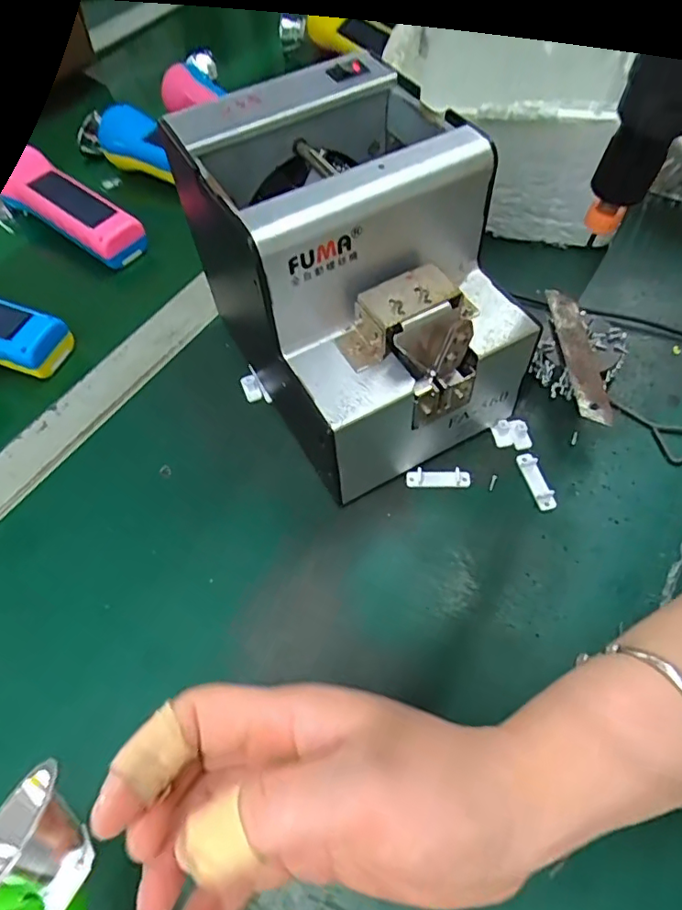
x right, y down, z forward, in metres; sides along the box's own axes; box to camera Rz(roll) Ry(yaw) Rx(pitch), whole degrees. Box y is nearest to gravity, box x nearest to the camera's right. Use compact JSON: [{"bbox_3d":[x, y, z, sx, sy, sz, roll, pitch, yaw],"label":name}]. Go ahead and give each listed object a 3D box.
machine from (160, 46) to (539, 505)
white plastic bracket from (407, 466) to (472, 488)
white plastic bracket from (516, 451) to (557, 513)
[{"bbox_3d":[0.005,-0.091,0.305,0.127,0.153,0.170,-27,61,-14],"label":"machine"},{"bbox_3d":[0.058,0.014,0.323,0.038,0.007,0.011,0,58,2],"label":"white plastic bracket"},{"bbox_3d":[0.114,0.014,0.317,0.009,0.007,0.037,-14,58,-7],"label":"white plastic bracket"}]

